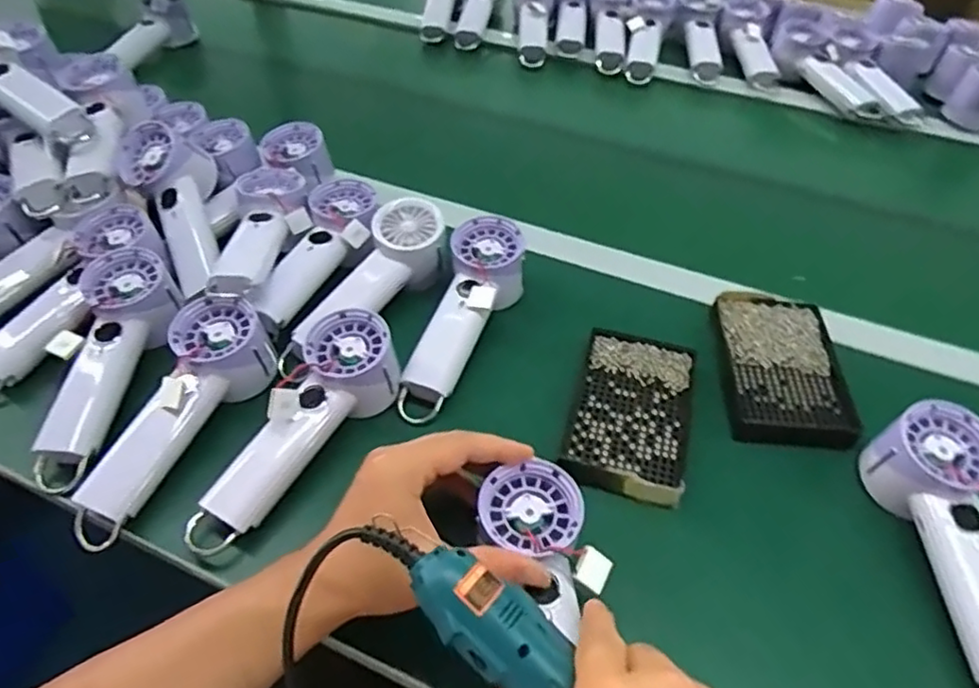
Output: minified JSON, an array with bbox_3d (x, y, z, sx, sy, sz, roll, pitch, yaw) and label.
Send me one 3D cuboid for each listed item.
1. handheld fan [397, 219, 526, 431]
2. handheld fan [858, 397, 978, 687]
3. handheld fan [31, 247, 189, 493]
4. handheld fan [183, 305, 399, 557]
[{"bbox_3d":[-0.023,-0.020,0.555,0.065,0.051,0.199,17,62,13],"label":"handheld fan"},{"bbox_3d":[0.302,0.131,0.407,0.068,0.058,0.190,0,48,-2],"label":"handheld fan"},{"bbox_3d":[-0.293,0.015,0.504,0.076,0.040,0.199,4,62,2],"label":"handheld fan"},{"bbox_3d":[-0.141,0.054,0.462,0.060,0.051,0.186,29,53,23],"label":"handheld fan"}]

